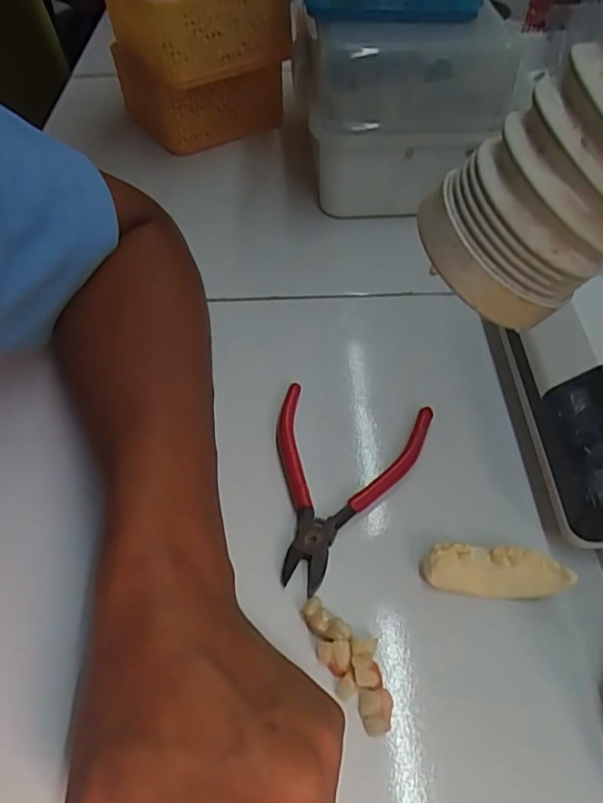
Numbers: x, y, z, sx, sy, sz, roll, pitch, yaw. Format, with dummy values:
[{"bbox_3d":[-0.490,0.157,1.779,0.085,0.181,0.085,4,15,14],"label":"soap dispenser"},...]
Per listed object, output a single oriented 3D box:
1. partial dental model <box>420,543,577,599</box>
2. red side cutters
[{"bbox_3d":[0.093,0.082,0.274,0.065,0.019,0.020,4,53,5],"label":"partial dental model"},{"bbox_3d":[0.017,0.046,0.309,0.084,0.012,0.116,13,54,12],"label":"red side cutters"}]

